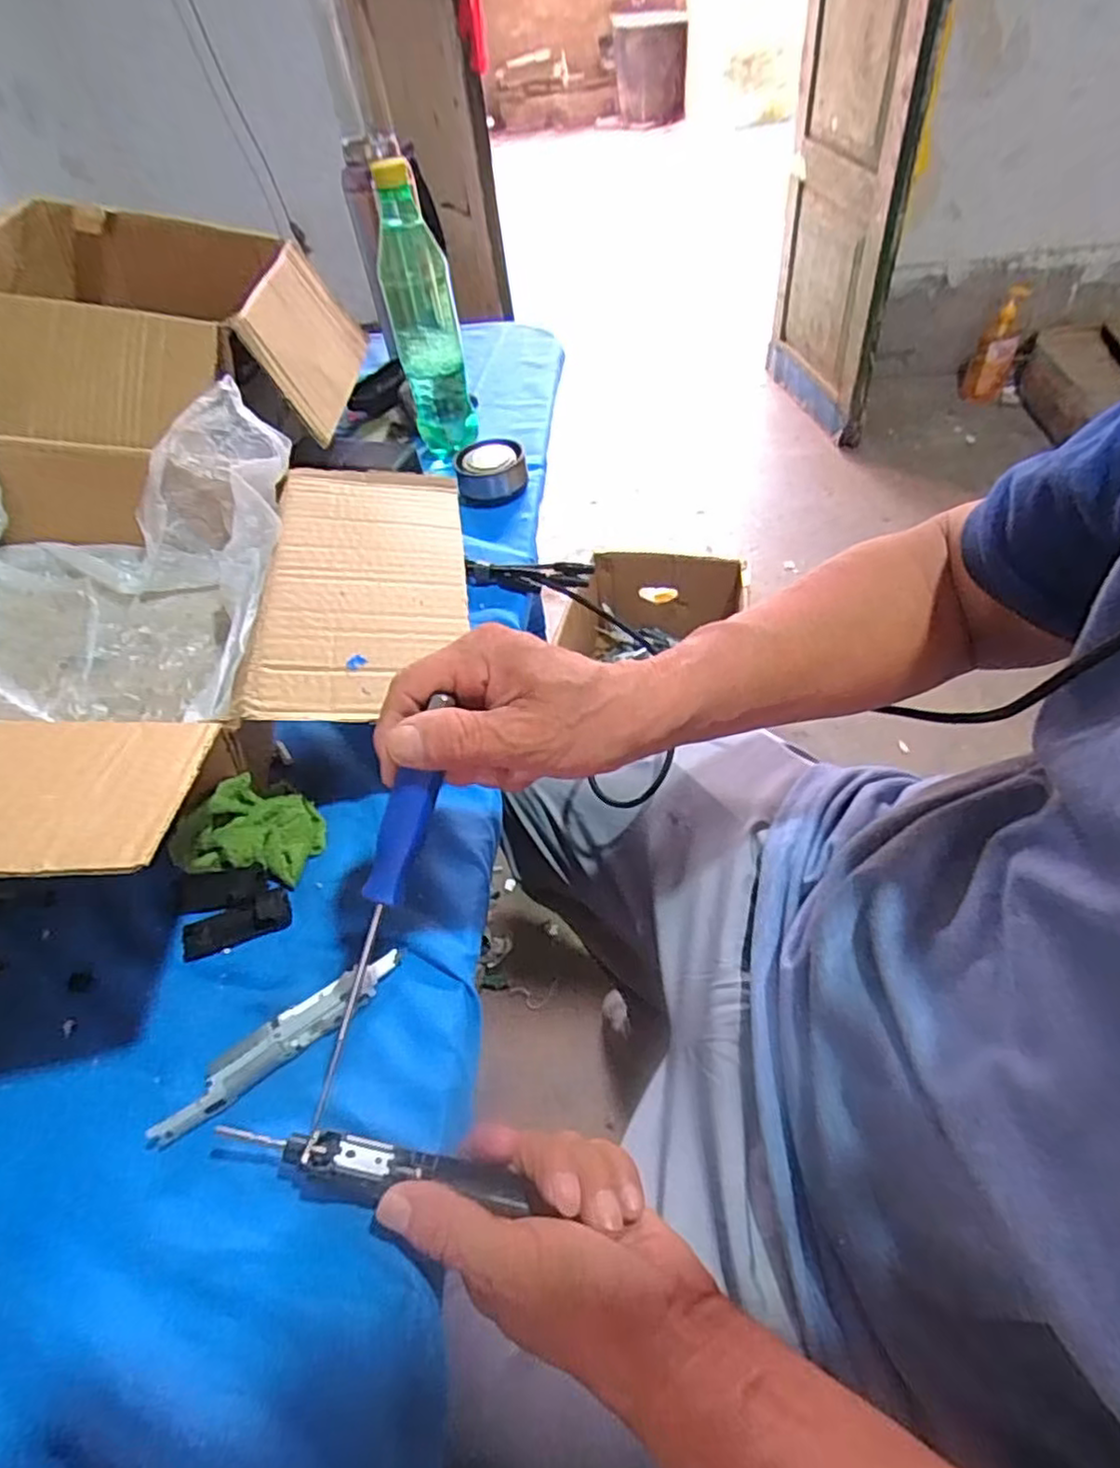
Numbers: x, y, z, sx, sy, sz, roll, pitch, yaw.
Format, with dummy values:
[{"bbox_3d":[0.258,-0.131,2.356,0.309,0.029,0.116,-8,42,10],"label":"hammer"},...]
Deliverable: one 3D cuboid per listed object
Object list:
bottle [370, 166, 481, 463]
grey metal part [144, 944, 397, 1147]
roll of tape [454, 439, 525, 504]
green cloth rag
[{"bbox_3d":[-0.125,-0.388,0.650,0.068,0.224,0.053,-13,49,-2],"label":"bottle"},{"bbox_3d":[-0.136,0.148,0.334,0.129,0.014,0.021,-33,53,-19],"label":"grey metal part"},{"bbox_3d":[-0.065,-0.245,0.646,0.062,0.033,0.062,-4,49,5],"label":"roll of tape"},{"bbox_3d":[-0.183,0.053,0.404,0.075,0.040,0.054,0,49,6],"label":"green cloth rag"}]

